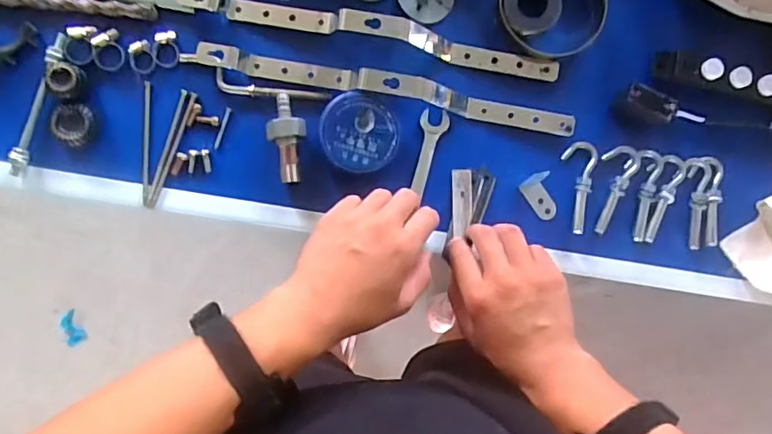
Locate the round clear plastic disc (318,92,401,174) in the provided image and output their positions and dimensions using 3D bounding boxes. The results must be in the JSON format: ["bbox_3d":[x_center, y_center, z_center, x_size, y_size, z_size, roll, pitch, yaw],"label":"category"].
[{"bbox_3d":[-0.024,-0.074,0.499,0.070,0.028,0.066,0,94,-6],"label":"round clear plastic disc"}]

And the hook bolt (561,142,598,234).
[{"bbox_3d":[0.190,-0.029,0.533,0.034,0.011,0.084,-9,95,-5],"label":"hook bolt"}]

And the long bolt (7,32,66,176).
[{"bbox_3d":[-0.296,-0.096,0.475,0.015,0.015,0.125,20,92,-7],"label":"long bolt"}]

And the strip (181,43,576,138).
[{"bbox_3d":[0.005,-0.114,0.497,0.348,0.030,0.022,10,89,-7],"label":"strip"}]

